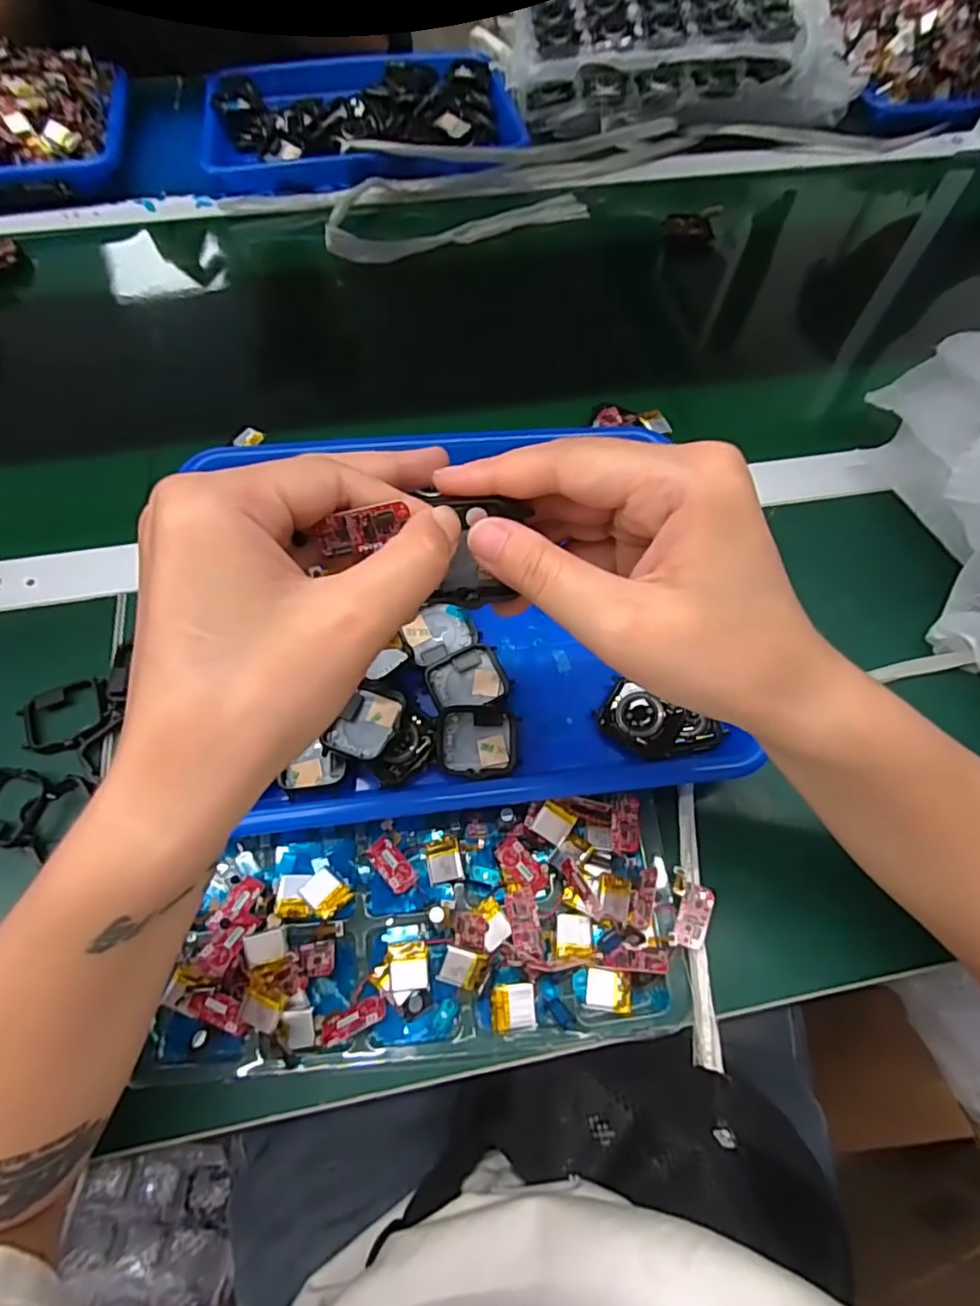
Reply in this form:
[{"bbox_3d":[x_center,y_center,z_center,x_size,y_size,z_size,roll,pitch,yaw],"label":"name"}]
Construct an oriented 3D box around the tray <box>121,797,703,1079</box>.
[{"bbox_3d":[-0.025,0.132,0.289,0.249,0.024,0.117,-4,63,-3],"label":"tray"}]

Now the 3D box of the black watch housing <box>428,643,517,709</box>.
[{"bbox_3d":[-0.012,0.016,0.336,0.043,0.007,0.033,-24,65,-13],"label":"black watch housing"}]

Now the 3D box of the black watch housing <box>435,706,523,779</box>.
[{"bbox_3d":[-0.007,0.048,0.321,0.043,0.009,0.038,-5,77,-7],"label":"black watch housing"}]

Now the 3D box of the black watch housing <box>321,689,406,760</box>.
[{"bbox_3d":[-0.064,0.038,0.312,0.032,0.010,0.039,17,63,8],"label":"black watch housing"}]

